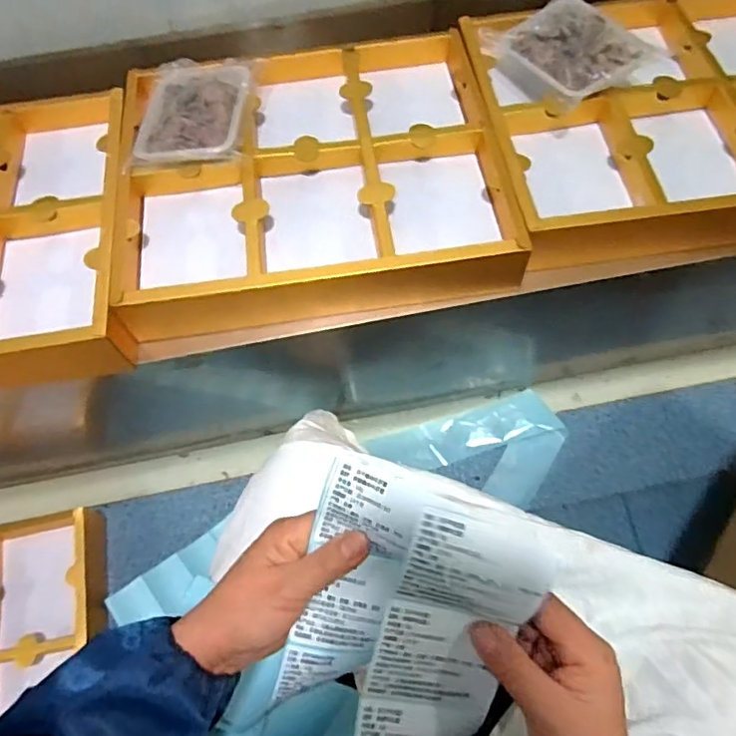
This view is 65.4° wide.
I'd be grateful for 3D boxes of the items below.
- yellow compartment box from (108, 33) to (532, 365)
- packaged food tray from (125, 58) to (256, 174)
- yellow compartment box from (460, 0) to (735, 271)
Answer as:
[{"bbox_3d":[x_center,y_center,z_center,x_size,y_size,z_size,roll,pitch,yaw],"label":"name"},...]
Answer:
[{"bbox_3d":[-0.078,-0.234,0.741,0.473,0.102,0.377,-10,64,-2],"label":"yellow compartment box"},{"bbox_3d":[-0.217,-0.329,0.720,0.138,0.031,0.185,1,64,3],"label":"packaged food tray"},{"bbox_3d":[0.376,-0.338,0.751,0.455,0.065,0.398,-9,64,-1],"label":"yellow compartment box"}]

